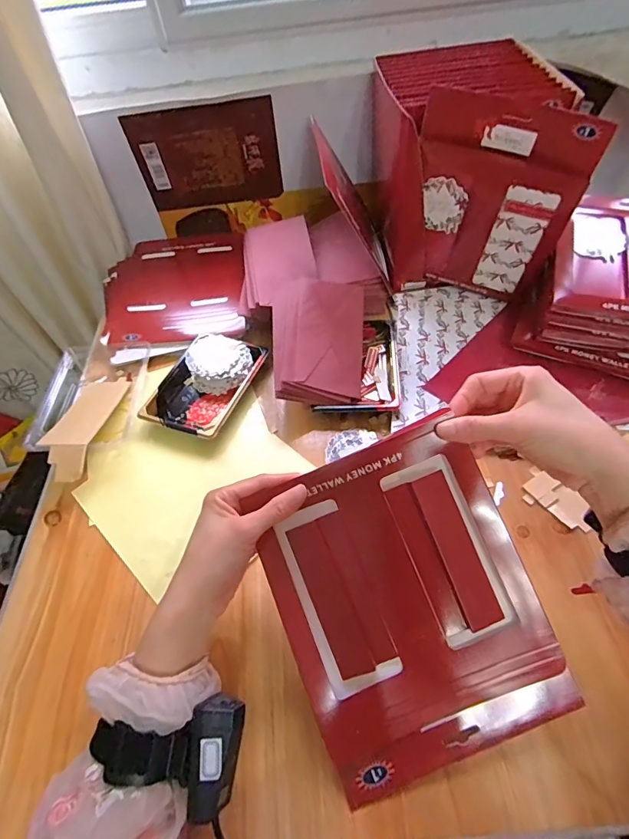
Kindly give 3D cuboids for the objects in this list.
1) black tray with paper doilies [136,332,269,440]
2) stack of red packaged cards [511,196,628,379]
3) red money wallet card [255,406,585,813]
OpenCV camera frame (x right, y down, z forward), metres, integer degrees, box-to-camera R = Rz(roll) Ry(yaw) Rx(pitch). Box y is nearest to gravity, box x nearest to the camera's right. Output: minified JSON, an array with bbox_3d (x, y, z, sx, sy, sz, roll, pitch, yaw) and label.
[{"bbox_3d":[-0.150,-0.049,0.584,0.121,0.037,0.160,16,56,17],"label":"black tray with paper doilies"},{"bbox_3d":[0.401,-0.180,0.559,0.213,0.092,0.262,17,56,18],"label":"stack of red packaged cards"},{"bbox_3d":[0.071,0.142,0.347,0.193,0.015,0.237,-24,81,4],"label":"red money wallet card"}]

